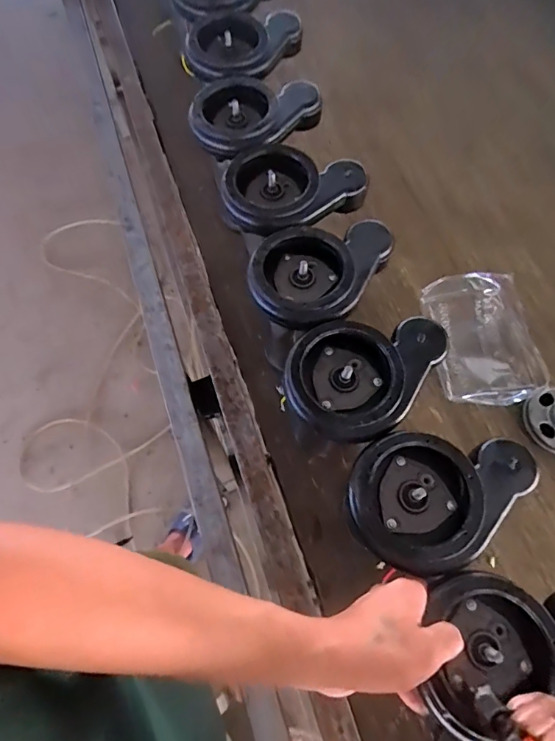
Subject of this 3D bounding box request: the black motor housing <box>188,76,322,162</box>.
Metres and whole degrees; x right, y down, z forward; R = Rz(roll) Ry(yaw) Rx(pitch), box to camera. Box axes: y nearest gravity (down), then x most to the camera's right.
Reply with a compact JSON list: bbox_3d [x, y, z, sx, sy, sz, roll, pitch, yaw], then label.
[{"bbox_3d":[-0.037,-0.331,0.597,0.127,0.048,0.156,42,73,16],"label":"black motor housing"}]

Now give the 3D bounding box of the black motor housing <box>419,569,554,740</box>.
[{"bbox_3d":[0.188,0.209,0.374,0.164,0.043,0.103,-18,68,-8],"label":"black motor housing"}]

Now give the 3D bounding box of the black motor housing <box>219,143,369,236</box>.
[{"bbox_3d":[0.016,-0.217,0.549,0.161,0.040,0.117,-32,71,-13],"label":"black motor housing"}]

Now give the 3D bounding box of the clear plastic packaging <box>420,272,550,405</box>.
[{"bbox_3d":[0.280,-0.040,0.655,0.140,0.048,0.189,-5,67,-3],"label":"clear plastic packaging"}]

